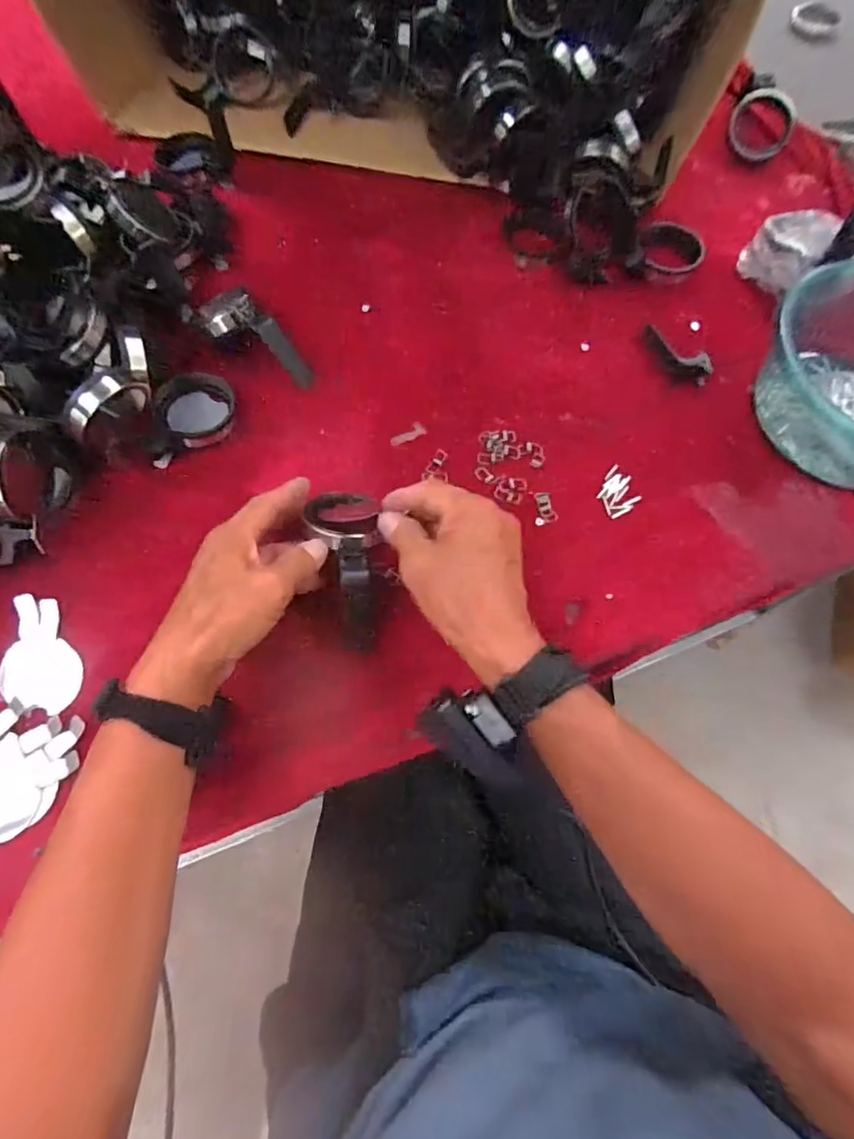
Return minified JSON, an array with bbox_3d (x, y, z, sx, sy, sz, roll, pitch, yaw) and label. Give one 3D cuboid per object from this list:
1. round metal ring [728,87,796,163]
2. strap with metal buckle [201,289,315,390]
[{"bbox_3d":[0.380,-0.509,0.634,0.064,0.015,0.074,-32,86,31],"label":"round metal ring"},{"bbox_3d":[-0.150,-0.211,0.511,0.109,0.049,0.025,35,68,-23],"label":"strap with metal buckle"}]

